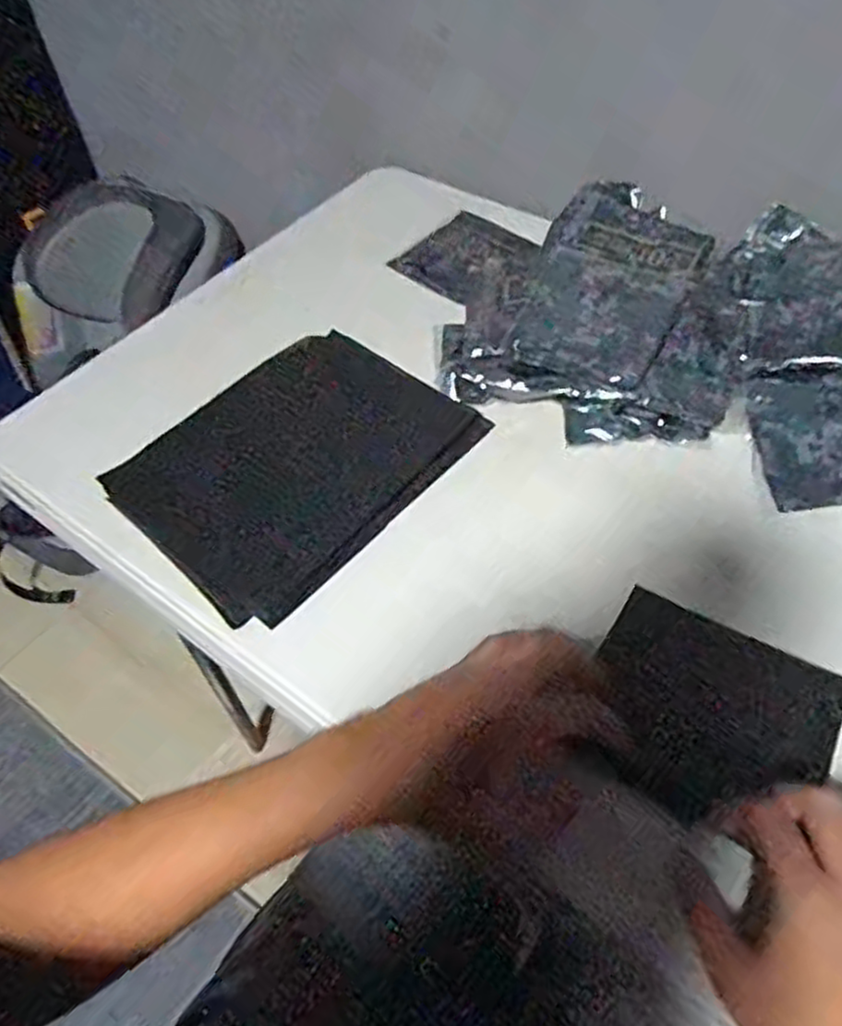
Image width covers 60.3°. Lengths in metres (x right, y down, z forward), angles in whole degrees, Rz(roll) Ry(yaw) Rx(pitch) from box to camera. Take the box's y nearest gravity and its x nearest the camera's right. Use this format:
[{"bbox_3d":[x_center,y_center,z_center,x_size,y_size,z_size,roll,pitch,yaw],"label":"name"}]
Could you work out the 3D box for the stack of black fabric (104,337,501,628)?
[{"bbox_3d":[-0.106,-0.046,0.614,0.195,0.019,0.257,41,72,15],"label":"stack of black fabric"}]

